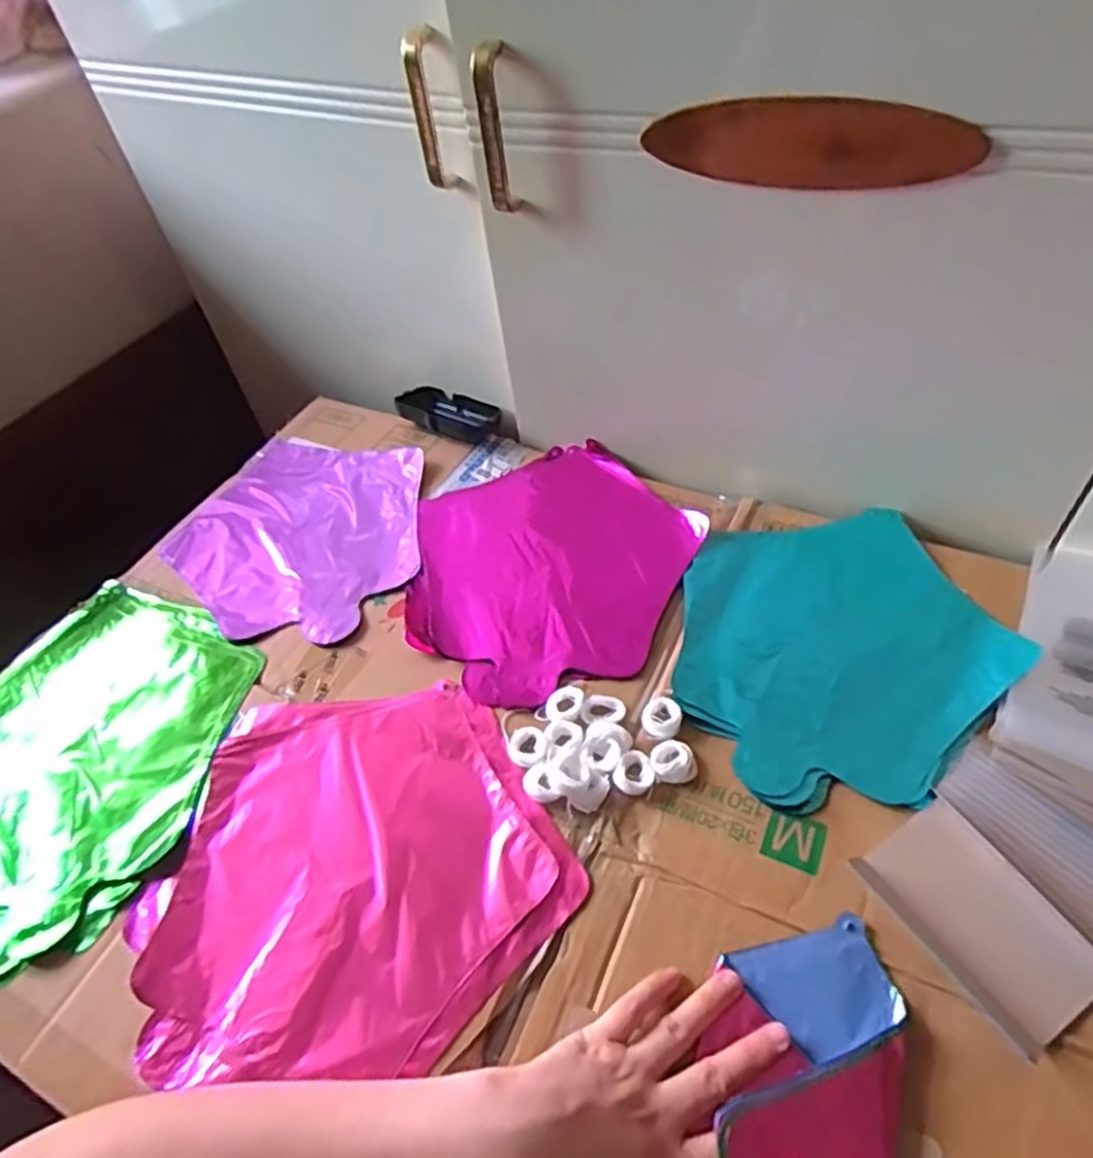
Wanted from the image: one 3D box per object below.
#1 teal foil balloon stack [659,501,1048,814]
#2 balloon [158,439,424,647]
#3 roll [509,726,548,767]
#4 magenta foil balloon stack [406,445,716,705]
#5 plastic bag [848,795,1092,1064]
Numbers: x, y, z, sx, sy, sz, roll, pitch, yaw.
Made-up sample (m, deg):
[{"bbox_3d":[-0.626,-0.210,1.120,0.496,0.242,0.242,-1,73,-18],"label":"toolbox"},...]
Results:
[{"bbox_3d":[0.198,0.039,0.525,0.247,0.007,0.218,-38,56,-24],"label":"teal foil balloon stack"},{"bbox_3d":[-0.216,-0.041,0.654,0.223,0.014,0.222,-3,49,4],"label":"balloon"},{"bbox_3d":[-0.012,0.110,0.487,0.027,0.006,0.028,-3,49,4],"label":"roll"},{"bbox_3d":[0.001,-0.015,0.602,0.235,0.020,0.236,-23,51,-13],"label":"magenta foil balloon stack"},{"bbox_3d":[0.234,0.181,0.398,0.075,0.008,0.112,-29,52,-18],"label":"plastic bag"}]

